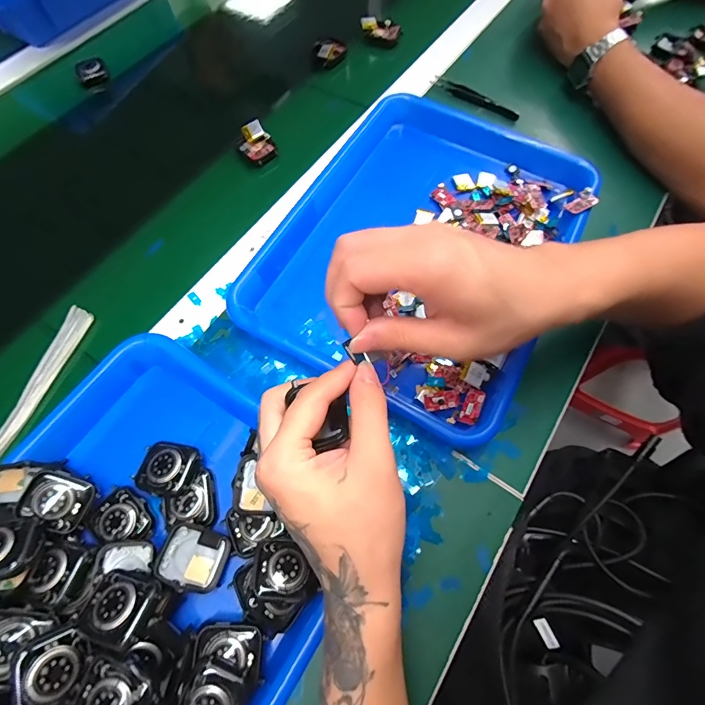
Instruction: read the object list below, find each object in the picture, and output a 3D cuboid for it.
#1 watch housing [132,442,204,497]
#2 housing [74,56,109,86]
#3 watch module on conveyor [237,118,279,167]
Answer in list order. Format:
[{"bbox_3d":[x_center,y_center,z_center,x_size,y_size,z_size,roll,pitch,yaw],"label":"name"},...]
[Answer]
[{"bbox_3d":[-0.138,0.086,0.289,0.042,0.013,0.037,11,69,4],"label":"watch housing"},{"bbox_3d":[-0.335,-0.361,0.495,0.035,0.016,0.030,-23,70,-9],"label":"housing"},{"bbox_3d":[-0.109,-0.237,0.436,0.036,0.013,0.052,-27,71,-10],"label":"watch module on conveyor"}]

